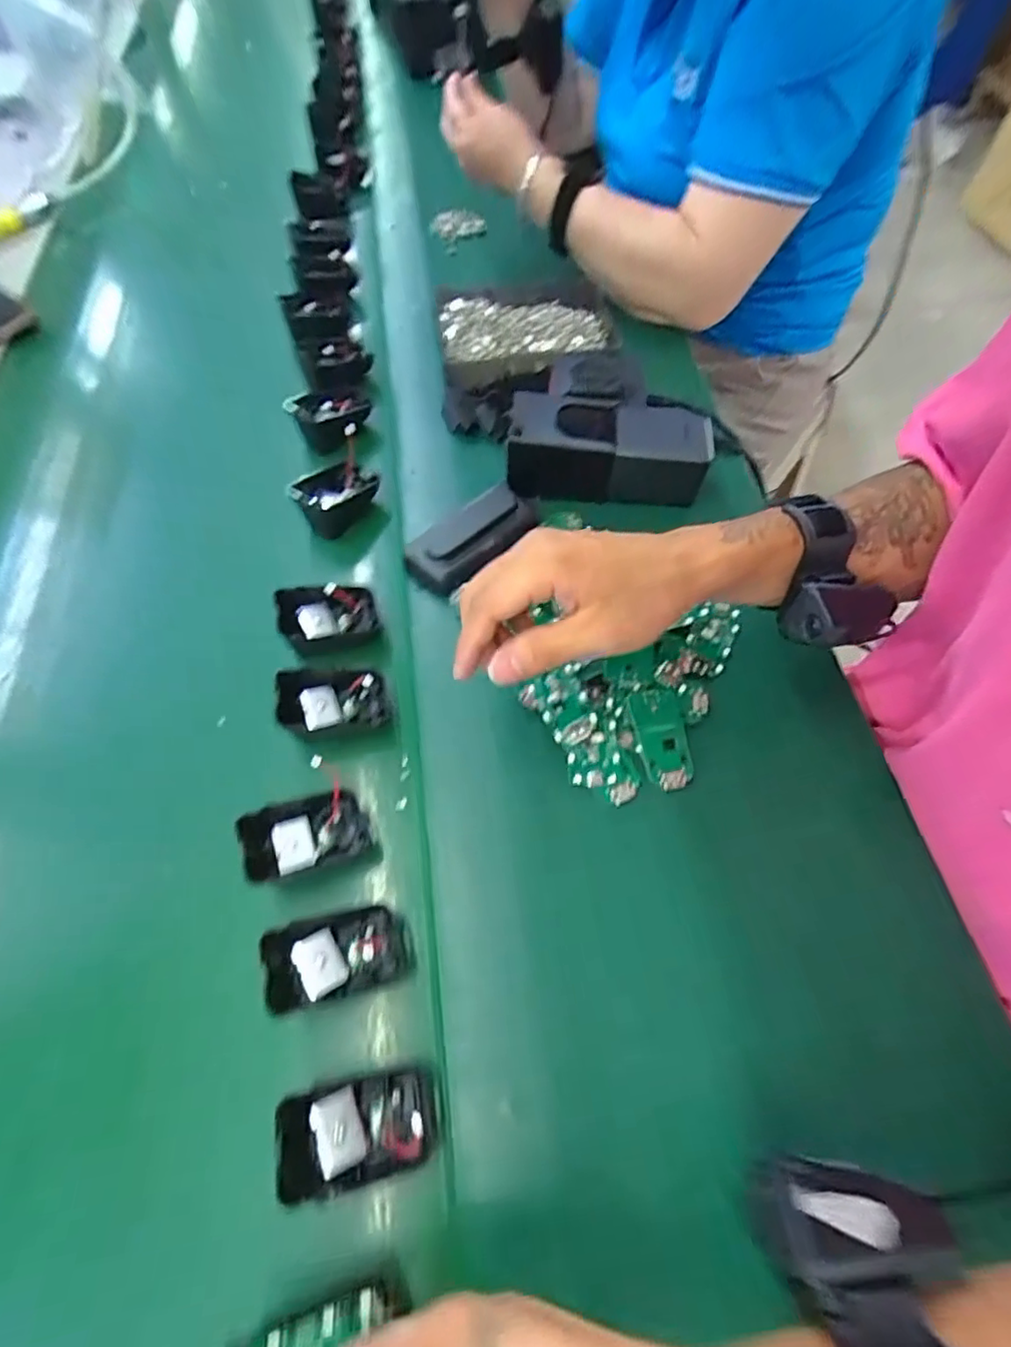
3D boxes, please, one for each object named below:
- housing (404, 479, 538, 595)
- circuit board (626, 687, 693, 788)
[{"bbox_3d":[-0.028,-0.105,0.459,0.051,0.018,0.108,38,68,21],"label":"housing"},{"bbox_3d":[0.101,0.041,0.390,0.032,0.007,0.066,-11,61,-3],"label":"circuit board"}]

